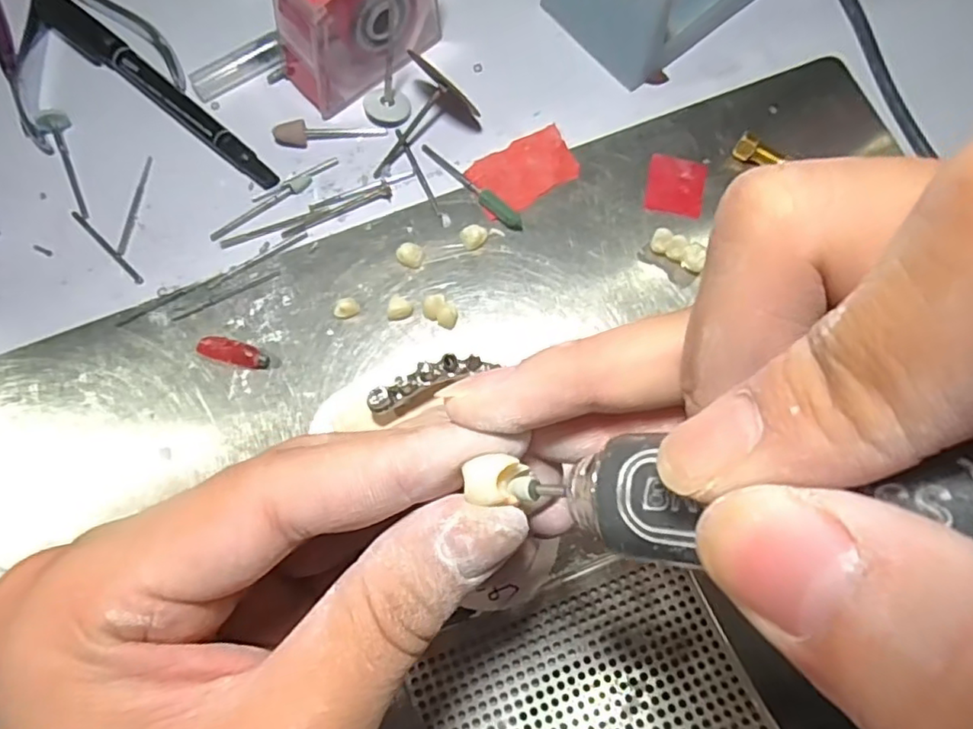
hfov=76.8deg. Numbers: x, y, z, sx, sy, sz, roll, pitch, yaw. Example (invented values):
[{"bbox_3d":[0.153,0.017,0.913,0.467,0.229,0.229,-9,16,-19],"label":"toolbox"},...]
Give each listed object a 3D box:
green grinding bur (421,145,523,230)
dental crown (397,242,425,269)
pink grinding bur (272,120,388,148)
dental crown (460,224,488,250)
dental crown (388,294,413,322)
[{"bbox_3d":[-0.006,-0.071,0.245,0.054,0.005,0.006,43,80,11],"label":"green grinding bur"},{"bbox_3d":[-0.029,-0.042,0.236,0.010,0.006,0.008,13,76,5],"label":"dental crown"},{"bbox_3d":[-0.064,-0.097,0.253,0.044,0.007,0.009,-9,75,-1],"label":"pink grinding bur"},{"bbox_3d":[-0.005,-0.049,0.237,0.011,0.006,0.009,-39,80,-7],"label":"dental crown"},{"bbox_3d":[-0.033,-0.021,0.231,0.009,0.008,0.008,-19,76,-4],"label":"dental crown"}]

